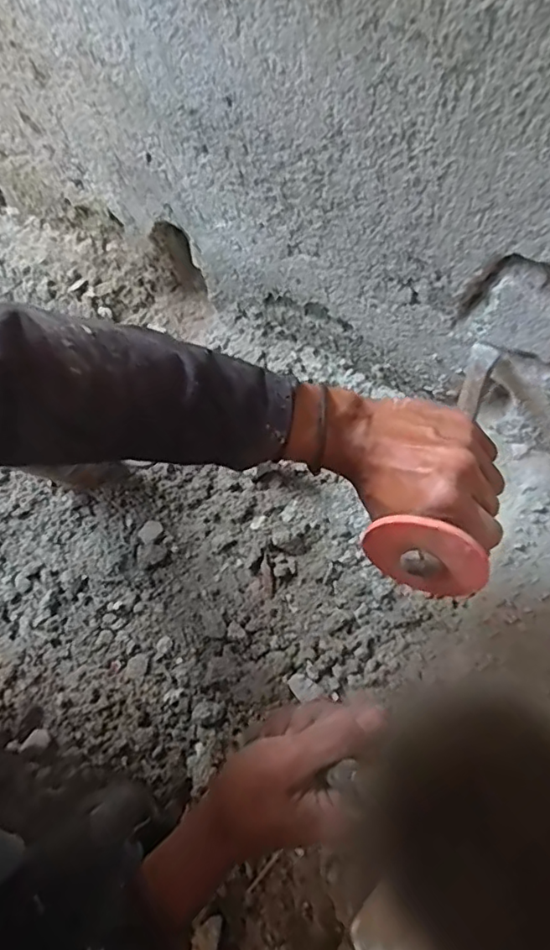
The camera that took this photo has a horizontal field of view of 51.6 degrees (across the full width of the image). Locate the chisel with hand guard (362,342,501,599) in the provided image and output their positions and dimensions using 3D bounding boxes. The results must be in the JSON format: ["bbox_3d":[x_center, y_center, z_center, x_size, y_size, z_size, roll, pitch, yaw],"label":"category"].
[{"bbox_3d":[0.133,-0.021,0.401,0.078,0.062,0.216,24,58,9],"label":"chisel with hand guard"}]

